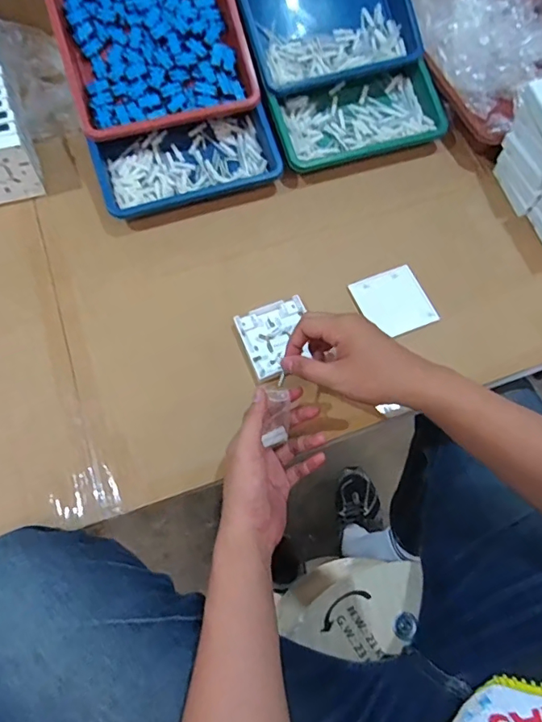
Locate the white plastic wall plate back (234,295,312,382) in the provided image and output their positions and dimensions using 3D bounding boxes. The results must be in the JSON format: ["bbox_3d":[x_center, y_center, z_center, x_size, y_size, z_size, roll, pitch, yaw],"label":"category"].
[{"bbox_3d":[0.009,-0.028,0.567,0.085,0.010,0.085,-20,70,-10],"label":"white plastic wall plate back"}]

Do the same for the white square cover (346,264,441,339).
[{"bbox_3d":[0.154,-0.074,0.597,0.081,0.015,0.085,-20,70,-10],"label":"white square cover"}]

